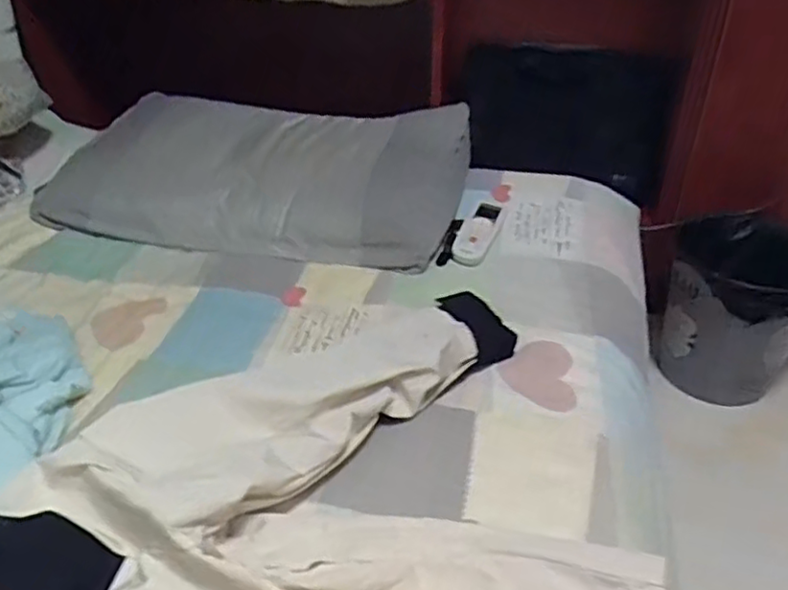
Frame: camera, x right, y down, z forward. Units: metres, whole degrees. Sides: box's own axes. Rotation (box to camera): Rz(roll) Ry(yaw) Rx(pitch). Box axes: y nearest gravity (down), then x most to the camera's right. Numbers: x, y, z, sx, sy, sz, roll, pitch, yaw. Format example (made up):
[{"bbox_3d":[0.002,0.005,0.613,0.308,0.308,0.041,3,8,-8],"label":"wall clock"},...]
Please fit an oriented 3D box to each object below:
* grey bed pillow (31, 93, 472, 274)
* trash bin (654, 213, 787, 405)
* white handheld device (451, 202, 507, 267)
[{"bbox_3d":[-0.223,-0.230,1.173,0.678,0.135,0.408,9,35,13],"label":"grey bed pillow"},{"bbox_3d":[0.601,0.031,1.155,0.247,0.246,0.259,15,36,21],"label":"trash bin"},{"bbox_3d":[0.136,-0.102,1.057,0.058,0.023,0.177,10,35,15],"label":"white handheld device"}]

